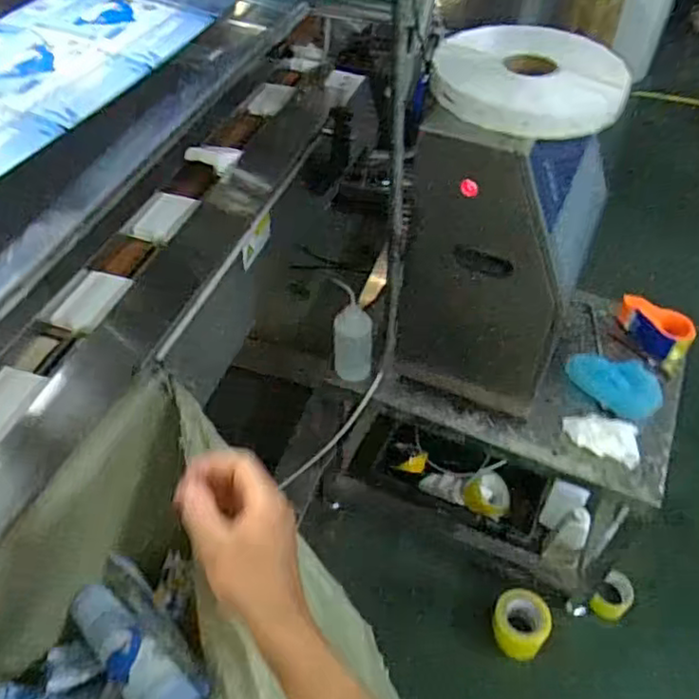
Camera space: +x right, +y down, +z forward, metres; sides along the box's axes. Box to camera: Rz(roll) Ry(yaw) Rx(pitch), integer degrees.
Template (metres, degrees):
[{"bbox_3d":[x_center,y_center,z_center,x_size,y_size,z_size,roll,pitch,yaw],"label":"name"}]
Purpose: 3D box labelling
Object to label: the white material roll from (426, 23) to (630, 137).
[{"bbox_3d":[0.265,-0.401,0.986,0.278,0.049,0.233,18,51,13],"label":"white material roll"}]

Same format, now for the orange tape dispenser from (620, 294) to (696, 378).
[{"bbox_3d":[0.672,-0.045,1.440,0.088,0.065,0.192,-18,53,-18],"label":"orange tape dispenser"}]

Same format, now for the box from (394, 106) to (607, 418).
[{"bbox_3d":[0.263,-0.171,1.170,0.283,0.513,0.259,21,52,15],"label":"box"}]

